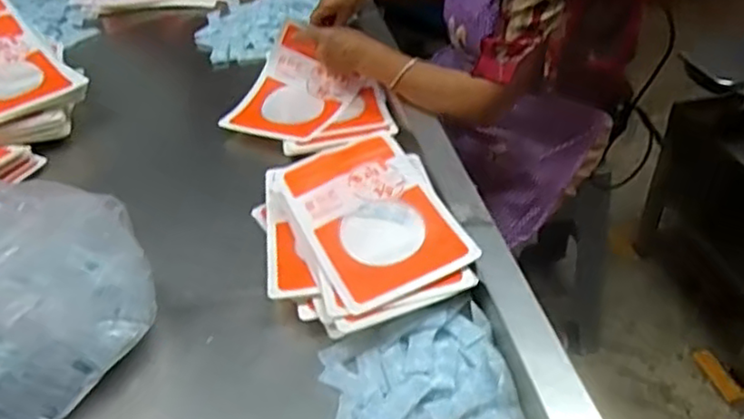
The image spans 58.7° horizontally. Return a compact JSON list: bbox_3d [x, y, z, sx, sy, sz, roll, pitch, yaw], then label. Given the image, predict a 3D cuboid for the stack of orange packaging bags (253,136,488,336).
[{"bbox_3d":[-0.023,0.021,0.824,0.236,0.049,0.282,-22,55,-7],"label":"stack of orange packaging bags"}]

